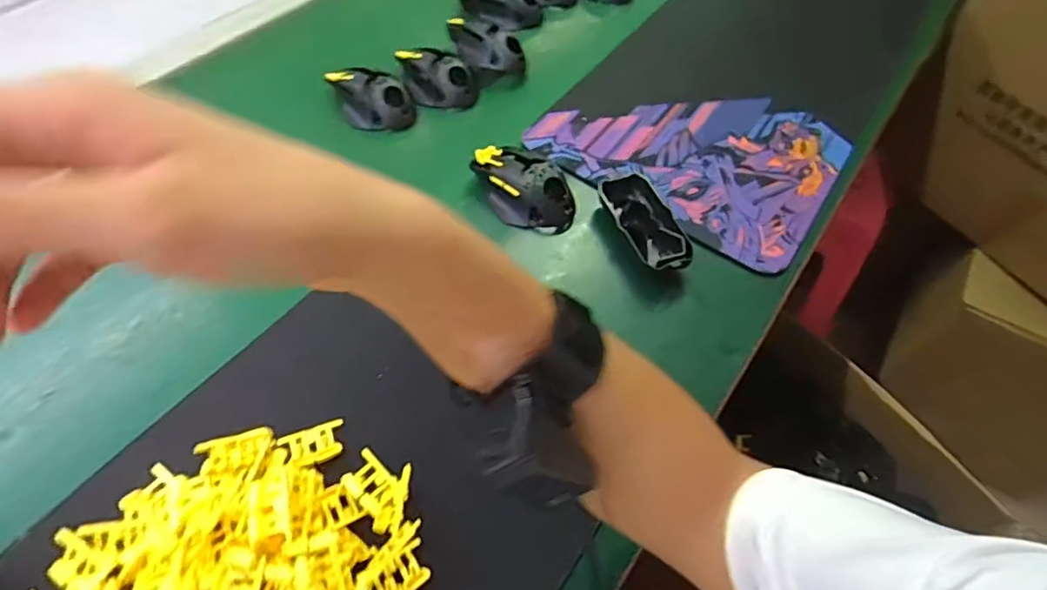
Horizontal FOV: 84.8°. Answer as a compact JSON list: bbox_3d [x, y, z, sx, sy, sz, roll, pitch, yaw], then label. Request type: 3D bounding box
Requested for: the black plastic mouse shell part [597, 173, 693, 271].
[{"bbox_3d":[0.113,-0.068,0.538,0.055,0.022,0.113,-15,57,-13],"label":"black plastic mouse shell part"}]

